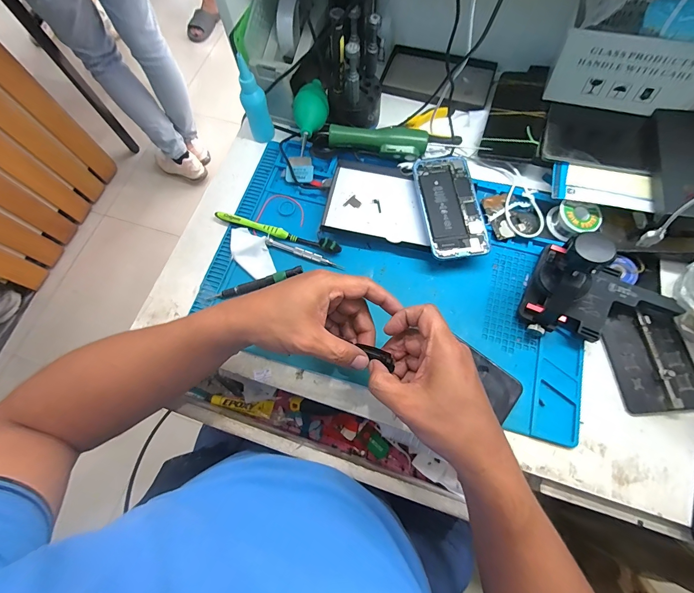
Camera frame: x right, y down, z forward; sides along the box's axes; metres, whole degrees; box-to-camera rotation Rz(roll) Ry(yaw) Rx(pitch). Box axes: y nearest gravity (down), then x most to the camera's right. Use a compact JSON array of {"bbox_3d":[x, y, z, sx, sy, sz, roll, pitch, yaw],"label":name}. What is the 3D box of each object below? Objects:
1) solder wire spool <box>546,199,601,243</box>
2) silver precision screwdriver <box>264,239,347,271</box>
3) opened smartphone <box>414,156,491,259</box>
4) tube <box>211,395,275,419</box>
[{"bbox_3d":[0.297,-0.102,0.435,0.050,0.033,0.048,-1,70,2],"label":"solder wire spool"},{"bbox_3d":[-0.056,-0.057,0.440,0.107,0.009,0.011,19,72,9],"label":"silver precision screwdriver"},{"bbox_3d":[0.135,-0.122,0.436,0.073,0.005,0.153,-5,71,-2],"label":"opened smartphone"},{"bbox_3d":[-0.149,0.156,0.475,0.086,0.009,0.022,8,71,5],"label":"tube"}]

